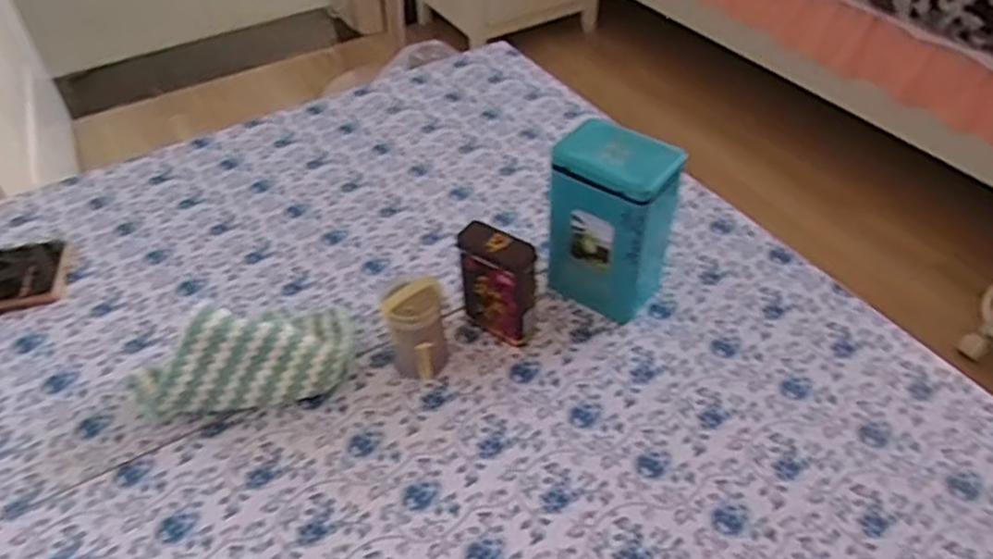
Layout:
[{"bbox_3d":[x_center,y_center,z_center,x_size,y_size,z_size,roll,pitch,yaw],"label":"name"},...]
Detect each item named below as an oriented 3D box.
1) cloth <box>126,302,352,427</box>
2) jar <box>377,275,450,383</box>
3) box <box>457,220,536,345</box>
[{"bbox_3d":[-0.194,0.048,0.554,0.161,0.063,0.097,-13,46,-11],"label":"cloth"},{"bbox_3d":[-0.062,0.037,0.552,0.049,0.077,0.048,-8,45,-6],"label":"jar"},{"bbox_3d":[-0.001,0.006,0.569,0.060,0.094,0.030,25,51,25],"label":"box"}]

